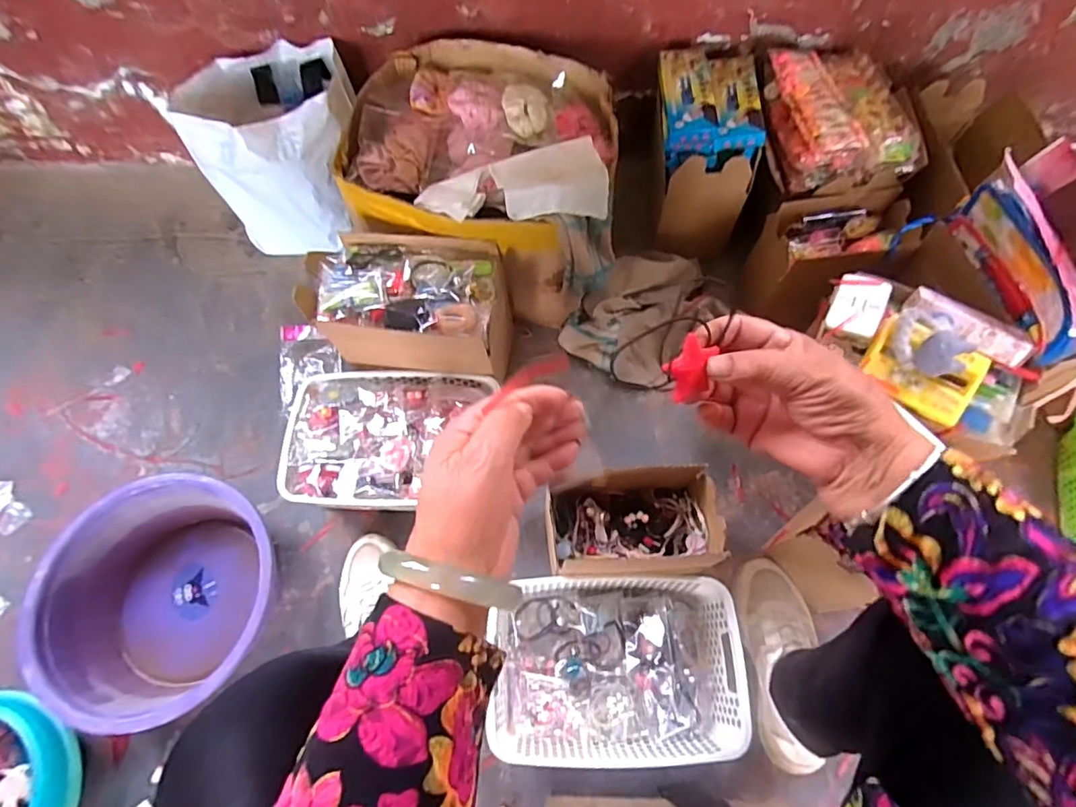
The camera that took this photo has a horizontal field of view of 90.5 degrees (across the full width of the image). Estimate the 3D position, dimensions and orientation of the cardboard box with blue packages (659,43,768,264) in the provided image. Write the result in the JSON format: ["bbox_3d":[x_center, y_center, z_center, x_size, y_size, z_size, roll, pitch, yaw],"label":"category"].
[{"bbox_3d":[0.262,-0.411,0.871,0.147,0.198,0.206,0,64,0],"label":"cardboard box with blue packages"}]

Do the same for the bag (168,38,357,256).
[{"bbox_3d":[-0.418,-0.419,0.907,0.248,0.247,0.234,-19,66,-8],"label":"bag"}]

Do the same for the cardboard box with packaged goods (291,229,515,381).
[{"bbox_3d":[-0.178,-0.130,0.753,0.263,0.138,0.164,3,64,2],"label":"cardboard box with packaged goods"}]

